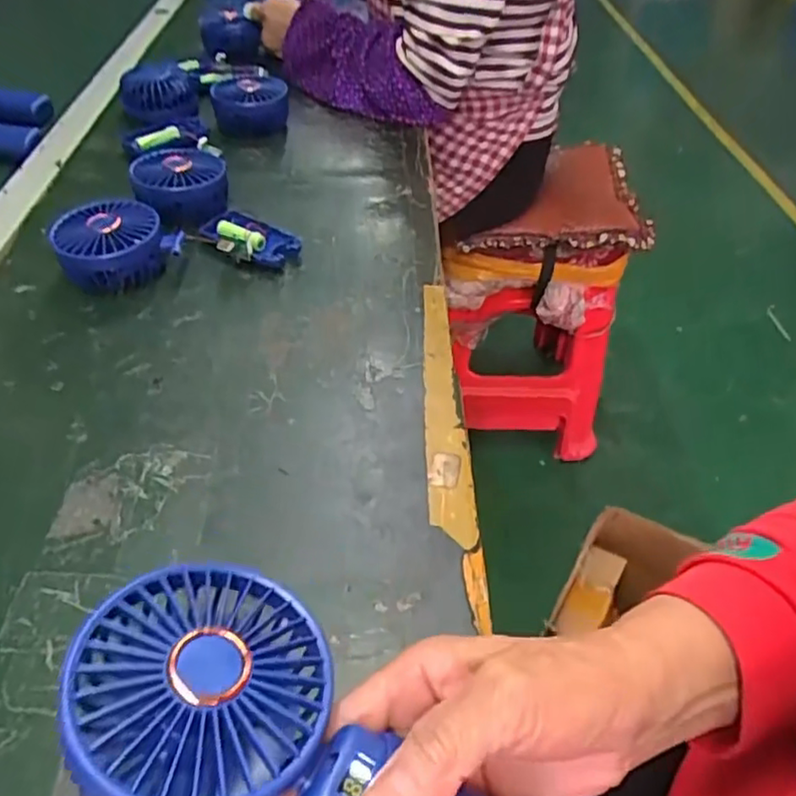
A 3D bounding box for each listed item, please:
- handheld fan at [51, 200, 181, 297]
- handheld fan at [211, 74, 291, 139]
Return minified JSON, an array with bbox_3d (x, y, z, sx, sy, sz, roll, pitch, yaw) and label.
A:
[{"bbox_3d":[-0.234,-0.127,0.528,0.083,0.043,0.090,33,54,28],"label":"handheld fan"},{"bbox_3d":[-0.167,-0.331,0.726,0.083,0.050,0.094,-10,47,-10],"label":"handheld fan"}]

